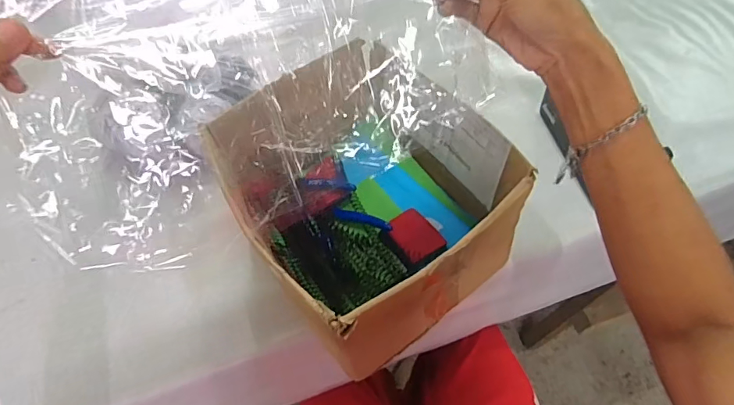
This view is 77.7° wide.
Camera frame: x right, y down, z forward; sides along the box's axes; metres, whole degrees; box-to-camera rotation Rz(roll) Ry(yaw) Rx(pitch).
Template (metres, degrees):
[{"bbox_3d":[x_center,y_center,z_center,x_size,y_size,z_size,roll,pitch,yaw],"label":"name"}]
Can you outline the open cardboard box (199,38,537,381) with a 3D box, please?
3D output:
[{"bbox_3d":[0.006,-0.016,0.532,0.265,0.156,0.304,-30,58,-17],"label":"open cardboard box"}]

